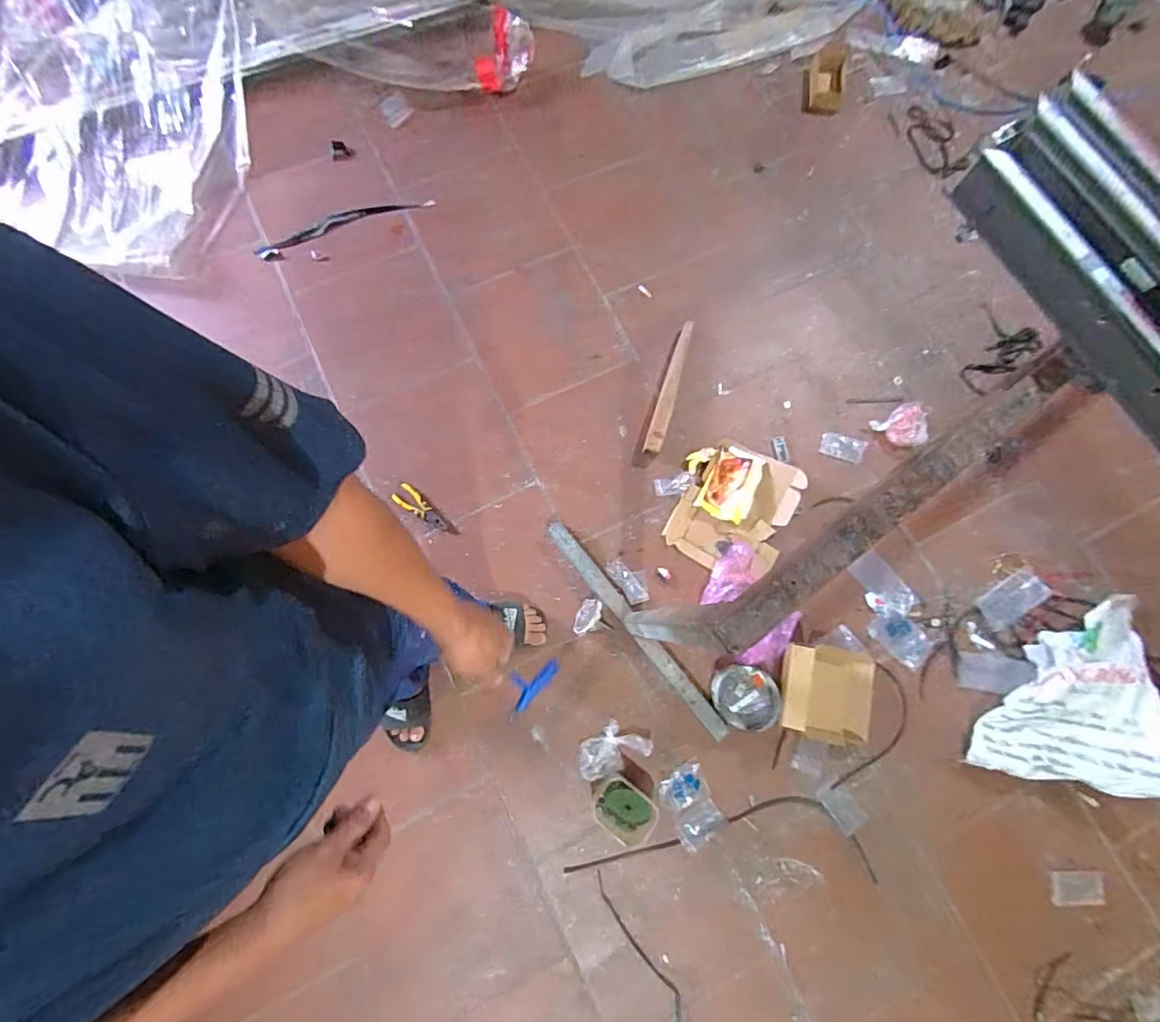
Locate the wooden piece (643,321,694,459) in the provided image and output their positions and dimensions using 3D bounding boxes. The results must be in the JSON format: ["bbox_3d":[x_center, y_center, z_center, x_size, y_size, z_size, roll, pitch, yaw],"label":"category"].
[{"bbox_3d":[0.249,-0.345,1.430,0.052,0.049,0.420,19,78,3],"label":"wooden piece"}]

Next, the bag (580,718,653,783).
[{"bbox_3d":[0.074,0.553,1.233,0.169,0.029,0.099,-26,79,-7],"label":"bag"}]

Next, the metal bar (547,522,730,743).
[{"bbox_3d":[0.134,0.283,1.294,0.054,0.033,0.636,-38,81,-9],"label":"metal bar"}]

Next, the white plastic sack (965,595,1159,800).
[{"bbox_3d":[1.151,0.407,1.252,0.384,0.136,0.450,10,77,1],"label":"white plastic sack"}]

